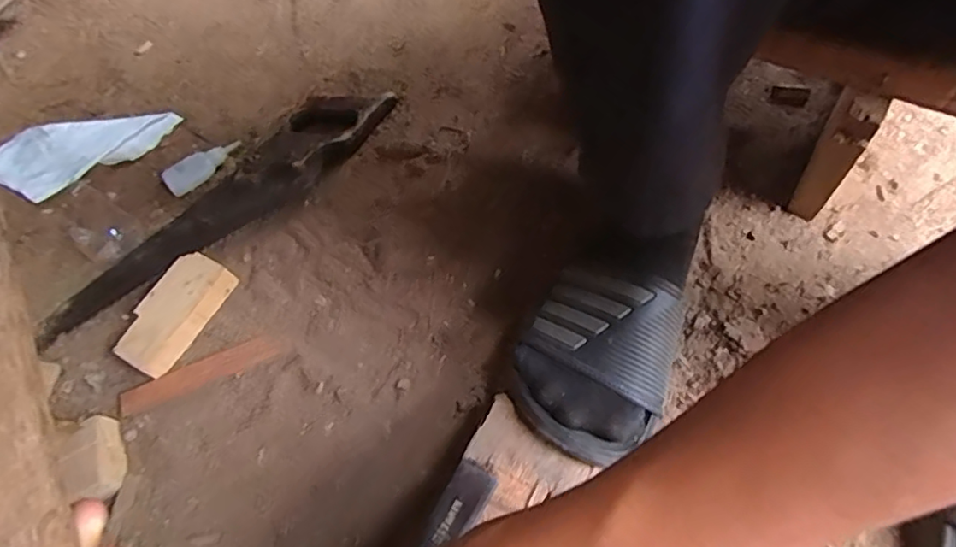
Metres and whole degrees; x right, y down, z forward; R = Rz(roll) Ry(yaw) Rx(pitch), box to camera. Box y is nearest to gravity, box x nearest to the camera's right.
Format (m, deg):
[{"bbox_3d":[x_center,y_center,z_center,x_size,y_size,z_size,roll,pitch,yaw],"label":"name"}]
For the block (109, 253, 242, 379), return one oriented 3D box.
[{"bbox_3d":[-0.263,0.032,0.494,0.053,0.023,0.103,26,63,18],"label":"block"}]

